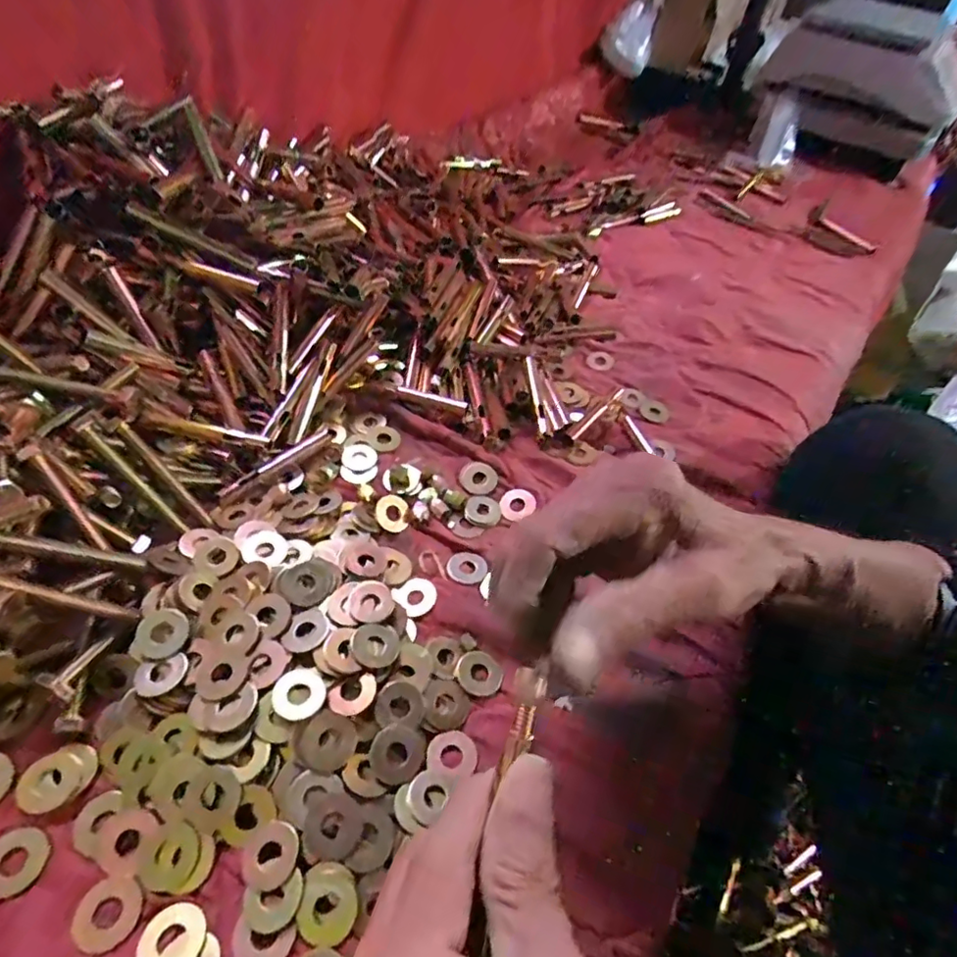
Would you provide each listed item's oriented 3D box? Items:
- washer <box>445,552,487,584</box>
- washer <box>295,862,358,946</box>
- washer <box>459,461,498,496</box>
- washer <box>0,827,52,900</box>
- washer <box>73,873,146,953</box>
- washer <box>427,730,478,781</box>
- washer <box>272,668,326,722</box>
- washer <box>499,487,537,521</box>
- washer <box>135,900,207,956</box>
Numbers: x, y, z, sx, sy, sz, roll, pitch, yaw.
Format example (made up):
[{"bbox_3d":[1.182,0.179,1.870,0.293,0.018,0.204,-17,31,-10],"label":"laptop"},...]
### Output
[{"bbox_3d":[-0.007,0.055,0.357,0.024,0.004,0.024,3,48,-4],"label":"washer"},{"bbox_3d":[-0.061,0.173,0.232,0.023,0.004,0.027,9,47,1],"label":"washer"},{"bbox_3d":[0.000,0.000,0.406,0.025,0.004,0.027,3,65,-6],"label":"washer"},{"bbox_3d":[-0.193,0.159,0.237,0.024,0.004,0.024,3,48,-4],"label":"washer"},{"bbox_3d":[-0.149,0.173,0.228,0.025,0.004,0.025,17,48,9],"label":"washer"},{"bbox_3d":[-0.013,0.134,0.279,0.023,0.004,0.022,3,48,-4],"label":"washer"},{"bbox_3d":[-0.087,0.103,0.274,0.023,0.004,0.025,3,48,-4],"label":"washer"},{"bbox_3d":[0.027,0.017,0.394,0.025,0.004,0.024,-8,62,4],"label":"washer"},{"bbox_3d":[-0.120,0.180,0.222,0.024,0.004,0.024,3,48,-4],"label":"washer"}]

